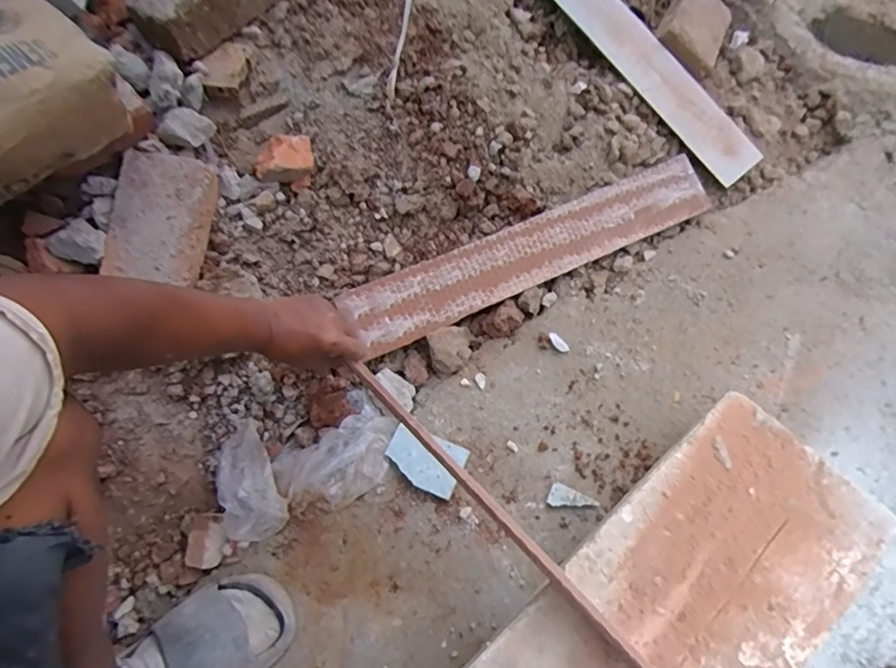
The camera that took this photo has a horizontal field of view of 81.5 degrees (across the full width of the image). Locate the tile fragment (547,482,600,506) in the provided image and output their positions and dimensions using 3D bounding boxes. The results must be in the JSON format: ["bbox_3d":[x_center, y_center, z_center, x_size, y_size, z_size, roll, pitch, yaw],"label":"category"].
[{"bbox_3d":[0.152,0.198,0.641,0.060,0.010,0.027,-2,60,1],"label":"tile fragment"}]

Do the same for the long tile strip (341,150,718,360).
[{"bbox_3d":[0.134,-0.125,0.773,0.573,0.011,0.095,-24,87,-11],"label":"long tile strip"}]

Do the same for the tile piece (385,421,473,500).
[{"bbox_3d":[-0.030,0.161,0.661,0.097,0.011,0.066,20,71,11],"label":"tile piece"}]

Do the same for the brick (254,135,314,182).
[{"bbox_3d":[-0.226,-0.243,0.715,0.078,0.032,0.057,-10,60,-3],"label":"brick"}]

